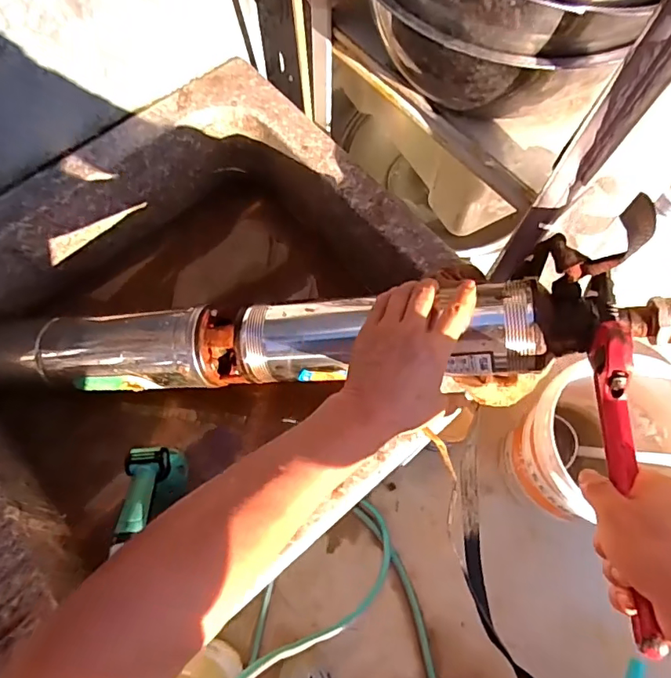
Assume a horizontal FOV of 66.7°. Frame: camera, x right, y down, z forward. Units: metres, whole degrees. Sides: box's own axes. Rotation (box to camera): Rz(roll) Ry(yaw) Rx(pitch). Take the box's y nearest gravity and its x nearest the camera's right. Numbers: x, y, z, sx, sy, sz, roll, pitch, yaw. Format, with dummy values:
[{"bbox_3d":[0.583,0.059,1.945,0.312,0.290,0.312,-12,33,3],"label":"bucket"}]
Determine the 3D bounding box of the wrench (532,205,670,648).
[{"bbox_3d":[0.204,0.051,0.385,0.073,0.102,0.311,3,65,1],"label":"wrench"}]

